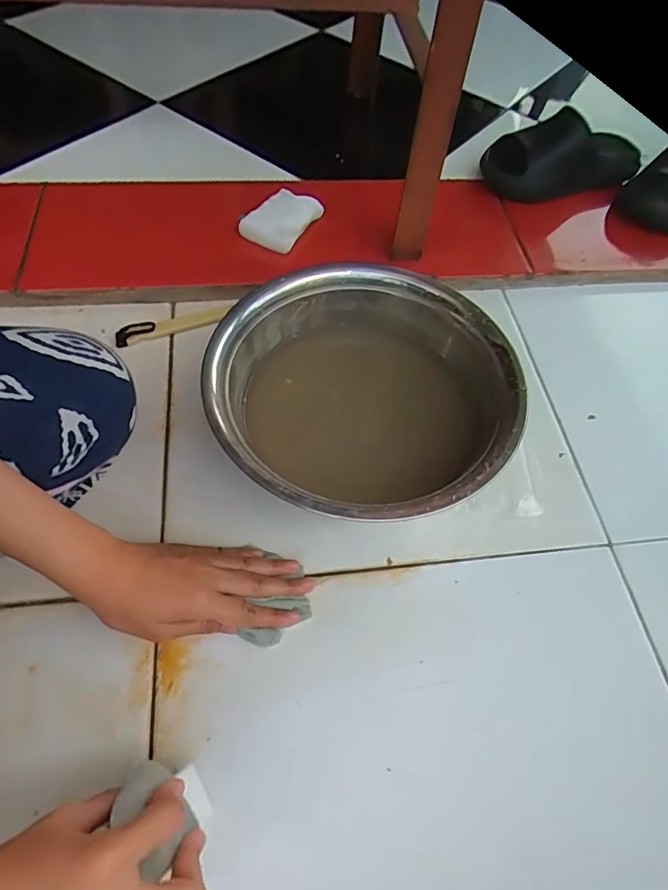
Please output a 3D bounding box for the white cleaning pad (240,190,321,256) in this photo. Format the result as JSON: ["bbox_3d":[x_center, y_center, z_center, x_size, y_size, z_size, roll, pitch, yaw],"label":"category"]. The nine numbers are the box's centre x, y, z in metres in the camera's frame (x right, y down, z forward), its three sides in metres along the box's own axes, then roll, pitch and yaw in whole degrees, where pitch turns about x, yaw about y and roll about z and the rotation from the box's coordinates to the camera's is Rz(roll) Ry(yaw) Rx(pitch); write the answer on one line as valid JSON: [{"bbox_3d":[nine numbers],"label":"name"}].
[{"bbox_3d":[-0.063,-0.282,0.640,0.063,0.027,0.089,31,61,15],"label":"white cleaning pad"}]

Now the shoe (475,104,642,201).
[{"bbox_3d":[0.332,-0.413,0.748,0.241,0.091,0.091,-7,59,-8],"label":"shoe"}]

